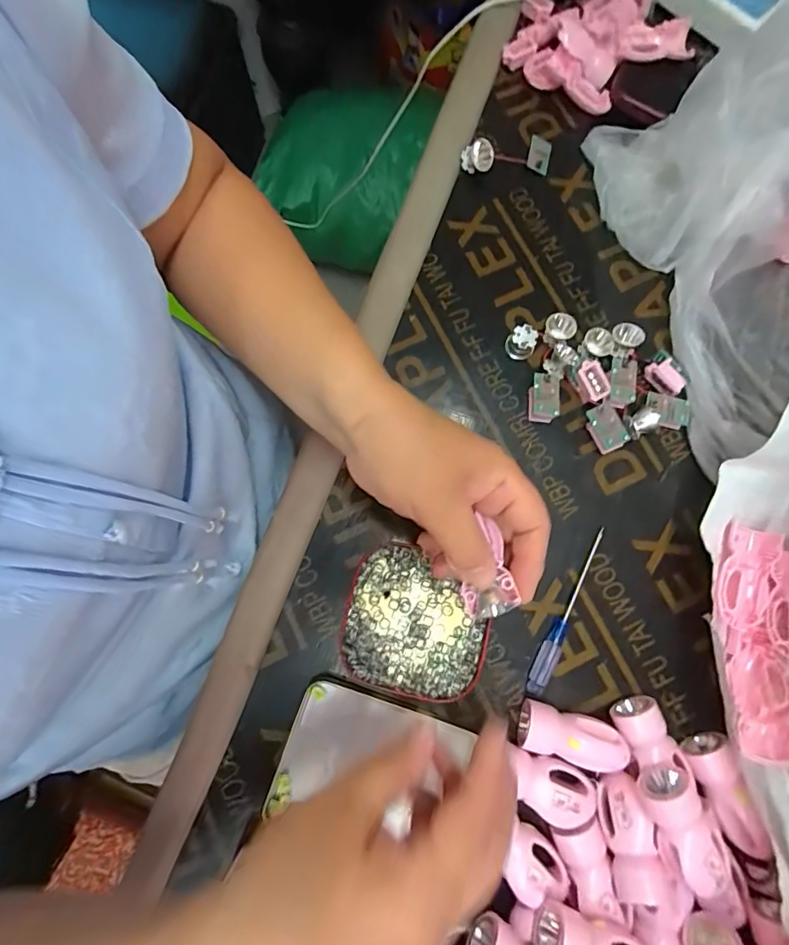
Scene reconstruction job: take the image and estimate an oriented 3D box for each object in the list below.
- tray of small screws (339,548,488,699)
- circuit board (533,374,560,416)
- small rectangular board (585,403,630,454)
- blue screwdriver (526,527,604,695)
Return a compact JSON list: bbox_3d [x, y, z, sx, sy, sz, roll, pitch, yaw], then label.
[{"bbox_3d":[0.016,0.106,0.339,0.099,0.009,0.093,14,79,2],"label":"tray of small screws"},{"bbox_3d":[0.115,-0.059,0.362,0.019,0.004,0.032,2,85,11],"label":"circuit board"},{"bbox_3d":[0.159,-0.033,0.363,0.019,0.018,0.034,-20,80,-5],"label":"small rectangular board"},{"bbox_3d":[0.125,0.097,0.339,0.013,0.013,0.124,32,80,5],"label":"blue screwdriver"}]

